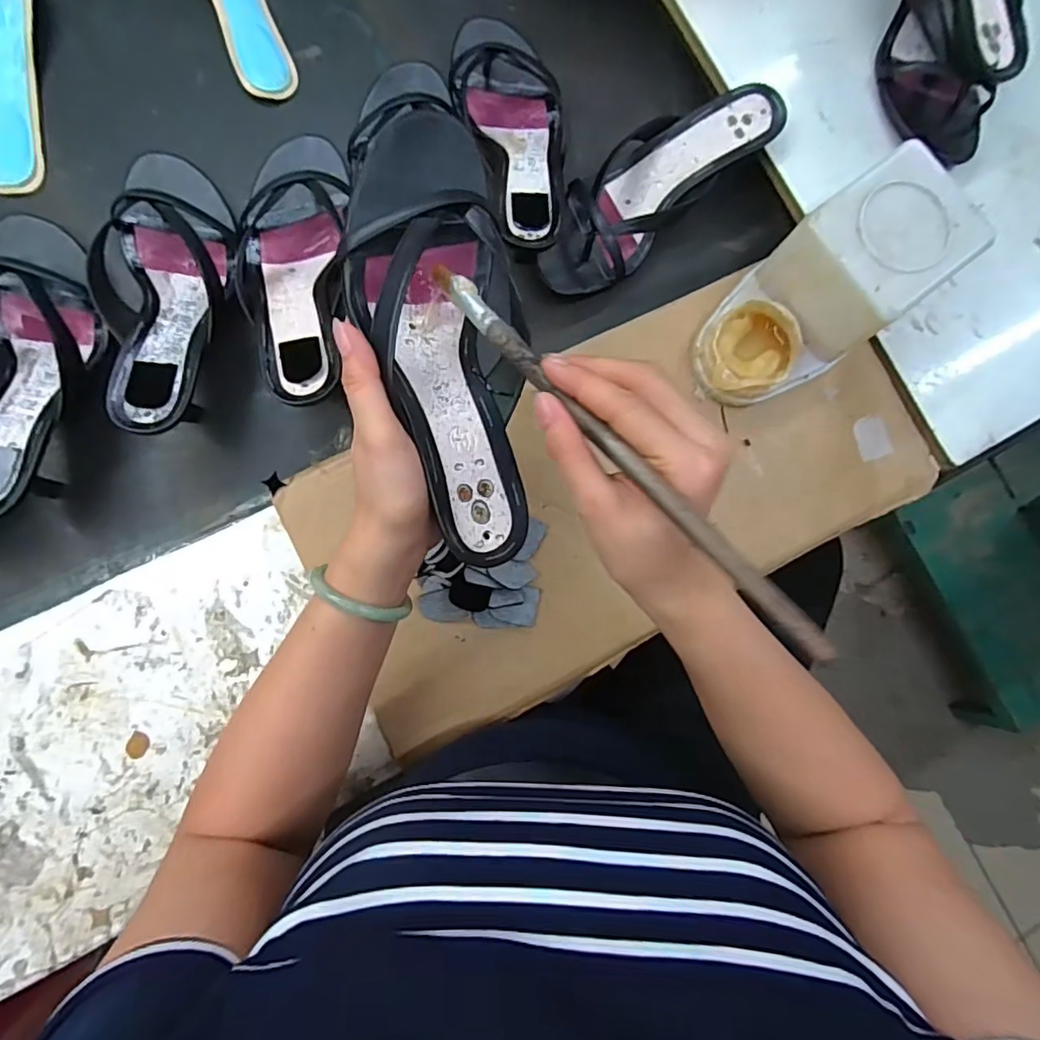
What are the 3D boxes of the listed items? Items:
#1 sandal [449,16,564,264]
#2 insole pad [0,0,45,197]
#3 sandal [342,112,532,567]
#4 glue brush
[{"bbox_3d":[-0.004,-0.336,0.498,0.096,0.053,0.268,-7,71,-4],"label":"sandal"},{"bbox_3d":[-0.456,-0.371,0.491,0.078,0.011,0.188,-4,88,-6],"label":"insole pad"},{"bbox_3d":[-0.044,-0.105,0.329,0.091,0.084,0.258,-9,86,-4],"label":"sandal"},{"bbox_3d":[0.033,-0.043,0.261,0.013,0.006,0.264,-37,66,-6],"label":"glue brush"}]

